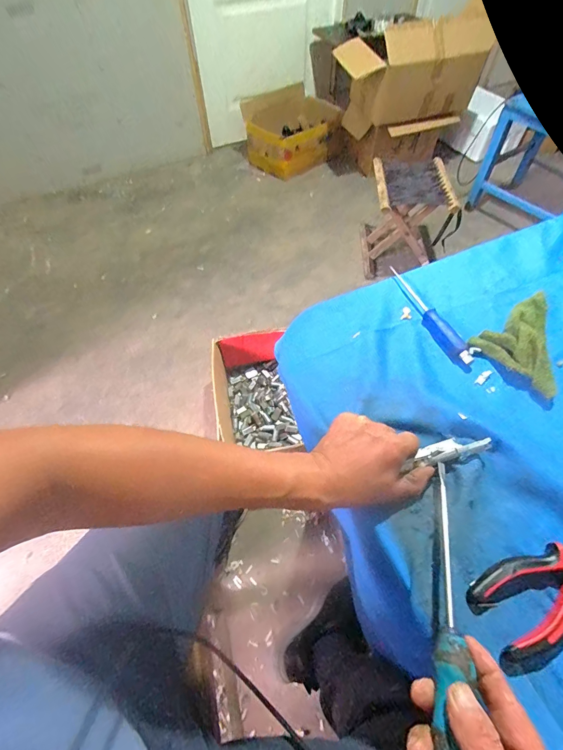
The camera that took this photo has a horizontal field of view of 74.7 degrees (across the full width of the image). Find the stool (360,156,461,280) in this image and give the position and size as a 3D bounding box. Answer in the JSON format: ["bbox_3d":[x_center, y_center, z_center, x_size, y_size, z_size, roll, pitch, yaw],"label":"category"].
[{"bbox_3d":[0.477,-0.619,1.450,0.272,0.315,0.299,-1,56,1],"label":"stool"}]

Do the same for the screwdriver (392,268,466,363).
[{"bbox_3d":[0.199,-0.087,0.500,0.026,0.019,0.172,-19,58,-11],"label":"screwdriver"}]

